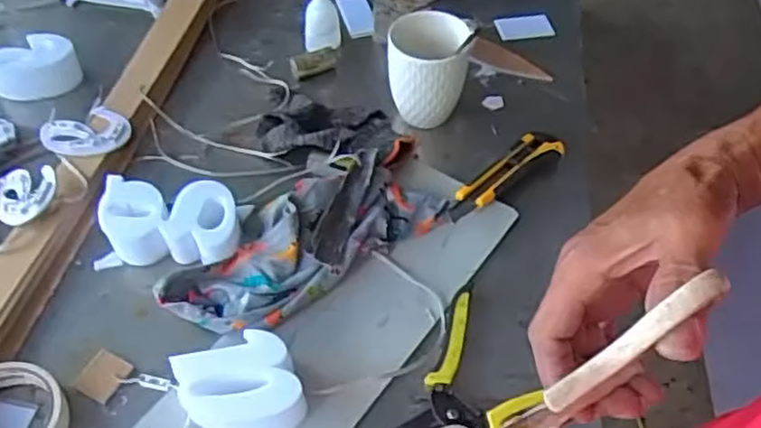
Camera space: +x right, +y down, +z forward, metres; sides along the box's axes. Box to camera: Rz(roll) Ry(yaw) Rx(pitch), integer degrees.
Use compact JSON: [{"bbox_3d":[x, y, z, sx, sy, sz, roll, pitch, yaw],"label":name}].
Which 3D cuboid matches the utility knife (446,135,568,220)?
[{"bbox_3d":[0.119,-0.038,0.709,0.148,0.023,0.036,-32,58,-24],"label":"utility knife"}]

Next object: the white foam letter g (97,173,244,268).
[{"bbox_3d":[-0.192,0.009,0.656,0.129,0.048,0.073,5,51,3],"label":"white foam letter g"}]

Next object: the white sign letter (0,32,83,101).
[{"bbox_3d":[-0.383,-0.162,0.791,0.087,0.051,0.053,-37,60,-27],"label":"white sign letter"}]

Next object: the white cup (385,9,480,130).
[{"bbox_3d":[0.048,-0.144,0.743,0.078,0.104,0.079,1,51,-1],"label":"white cup"}]

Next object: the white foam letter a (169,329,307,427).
[{"bbox_3d":[-0.107,0.134,0.547,0.084,0.043,0.071,-21,54,-17],"label":"white foam letter a"}]

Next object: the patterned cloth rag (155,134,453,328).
[{"bbox_3d":[-0.064,0.017,0.646,0.264,0.049,0.107,-29,57,-23],"label":"patterned cloth rag"}]

